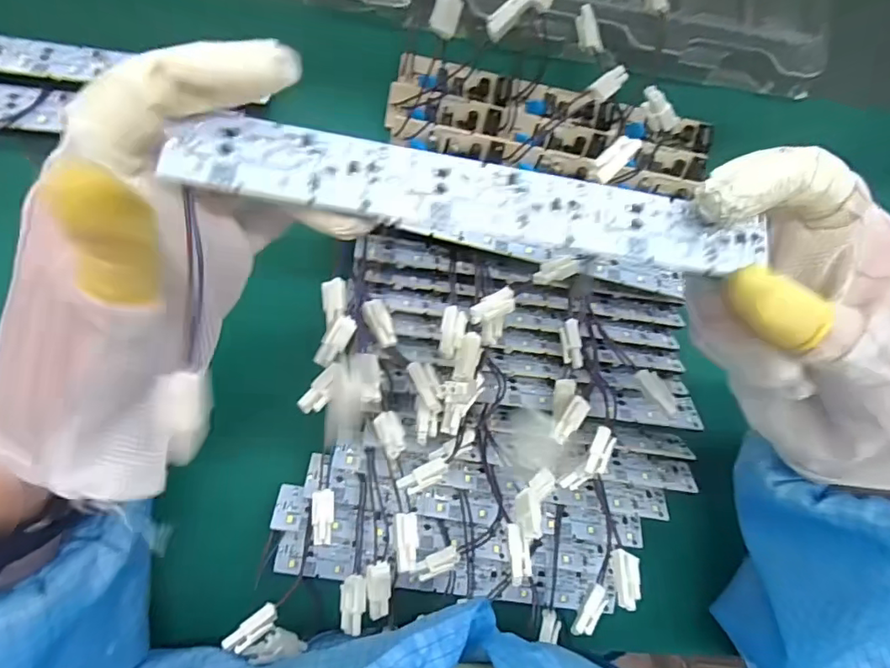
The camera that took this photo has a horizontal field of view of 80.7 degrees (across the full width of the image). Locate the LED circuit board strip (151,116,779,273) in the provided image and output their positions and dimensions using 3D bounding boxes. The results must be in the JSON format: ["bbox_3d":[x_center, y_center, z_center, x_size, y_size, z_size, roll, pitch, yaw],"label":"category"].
[{"bbox_3d":[0.012,-0.042,0.164,0.181,0.005,0.026,8,87,-7],"label":"LED circuit board strip"}]

